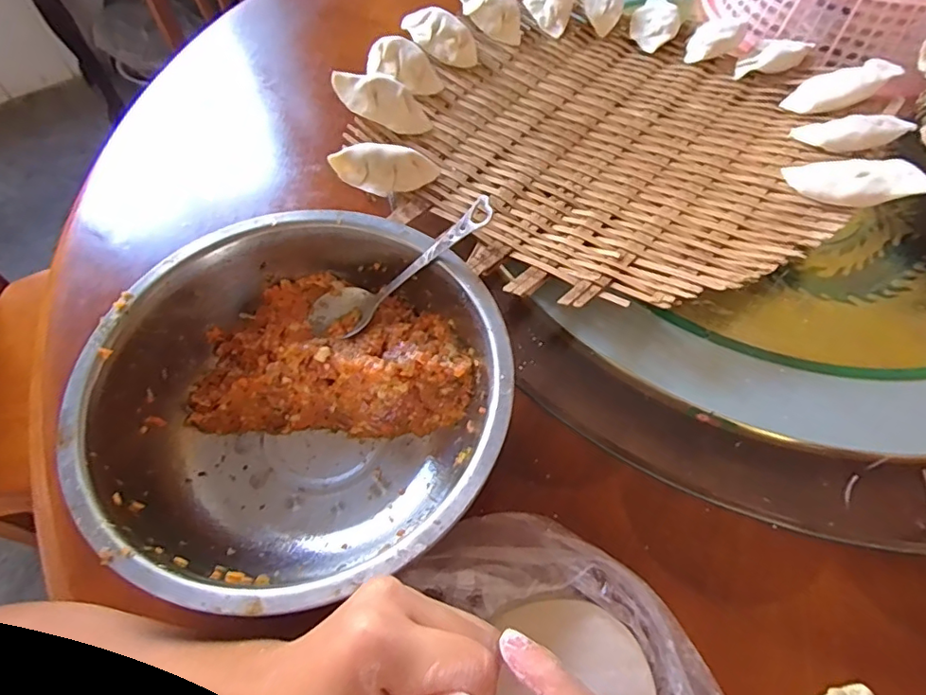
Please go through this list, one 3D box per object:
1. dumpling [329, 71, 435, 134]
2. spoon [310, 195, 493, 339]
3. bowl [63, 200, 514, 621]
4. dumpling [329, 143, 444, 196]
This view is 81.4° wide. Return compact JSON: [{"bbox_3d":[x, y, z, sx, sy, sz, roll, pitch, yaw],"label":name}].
[{"bbox_3d":[-0.062,-0.194,0.423,0.079,0.021,0.033,21,58,-13],"label":"dumpling"},{"bbox_3d":[-0.041,-0.050,0.344,0.144,0.021,0.039,-31,56,26],"label":"spoon"},{"bbox_3d":[-0.092,0.036,0.327,0.223,0.085,0.224,1,59,-1],"label":"bowl"},{"bbox_3d":[-0.057,-0.128,0.395,0.076,0.026,0.033,-4,59,-4],"label":"dumpling"}]

